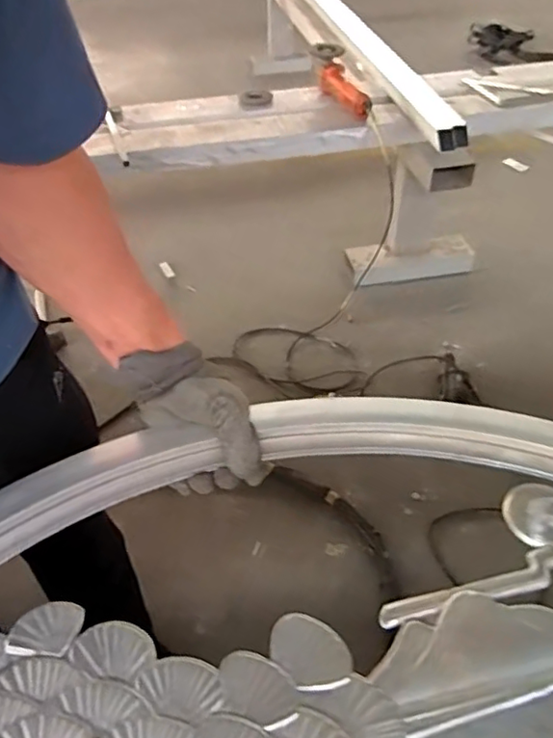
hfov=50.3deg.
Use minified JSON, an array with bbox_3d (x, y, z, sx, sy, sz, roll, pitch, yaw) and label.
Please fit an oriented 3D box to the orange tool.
[{"bbox_3d":[0.168,-0.759,1.562,0.092,0.100,0.324,-10,48,-8],"label":"orange tool"}]

